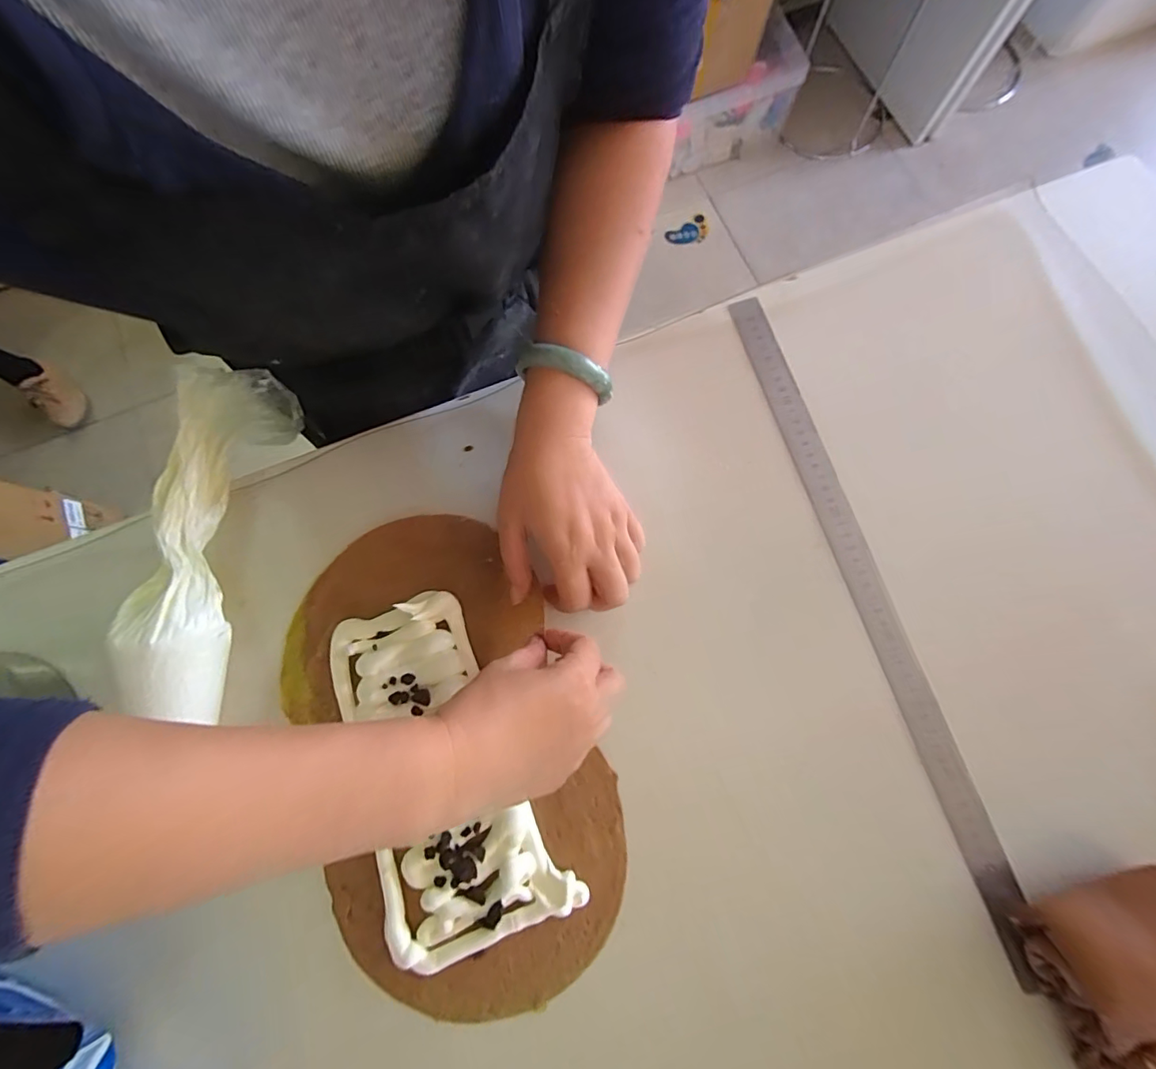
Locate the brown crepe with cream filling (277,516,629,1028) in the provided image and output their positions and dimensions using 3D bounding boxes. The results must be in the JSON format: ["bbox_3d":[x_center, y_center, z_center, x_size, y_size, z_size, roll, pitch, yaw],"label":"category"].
[{"bbox_3d":[-0.094,0.153,0.354,0.198,0.024,0.332,-21,80,-3],"label":"brown crepe with cream filling"}]

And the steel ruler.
[{"bbox_3d":[0.218,0.041,0.378,0.025,0.008,0.512,-18,78,5],"label":"steel ruler"}]

